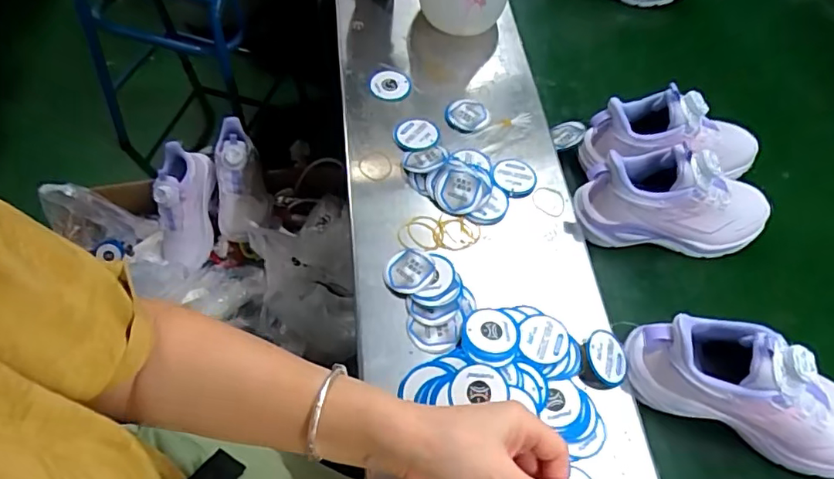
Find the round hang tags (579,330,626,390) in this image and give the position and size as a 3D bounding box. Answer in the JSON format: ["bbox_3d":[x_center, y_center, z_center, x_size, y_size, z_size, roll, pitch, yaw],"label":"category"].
[{"bbox_3d":[0.167,0.110,0.490,0.040,0.025,0.052,-5,77,-30],"label":"round hang tags"}]

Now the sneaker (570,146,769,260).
[{"bbox_3d":[0.272,-0.046,0.544,0.204,0.088,0.070,4,60,1],"label":"sneaker"}]

